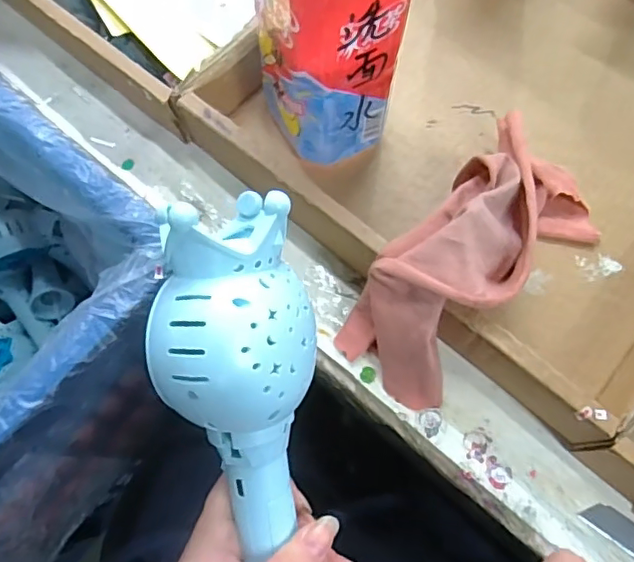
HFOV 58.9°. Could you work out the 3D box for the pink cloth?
[{"bbox_3d":[0.106,-0.015,0.359,0.094,0.078,0.196,38,76,13],"label":"pink cloth"}]

